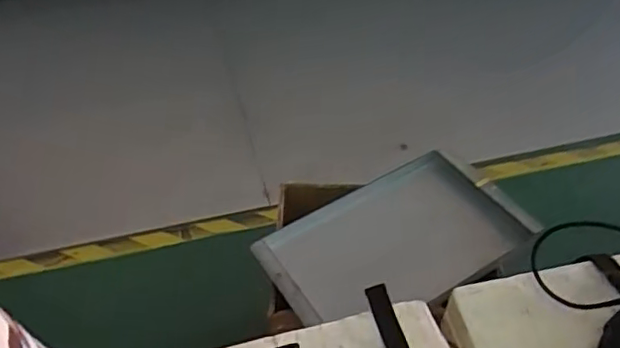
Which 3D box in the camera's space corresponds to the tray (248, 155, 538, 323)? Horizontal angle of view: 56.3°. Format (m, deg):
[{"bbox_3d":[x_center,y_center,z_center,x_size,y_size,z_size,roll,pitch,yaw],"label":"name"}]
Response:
[{"bbox_3d":[0.126,0.112,0.869,0.366,0.074,0.228,-26,50,-23],"label":"tray"}]

